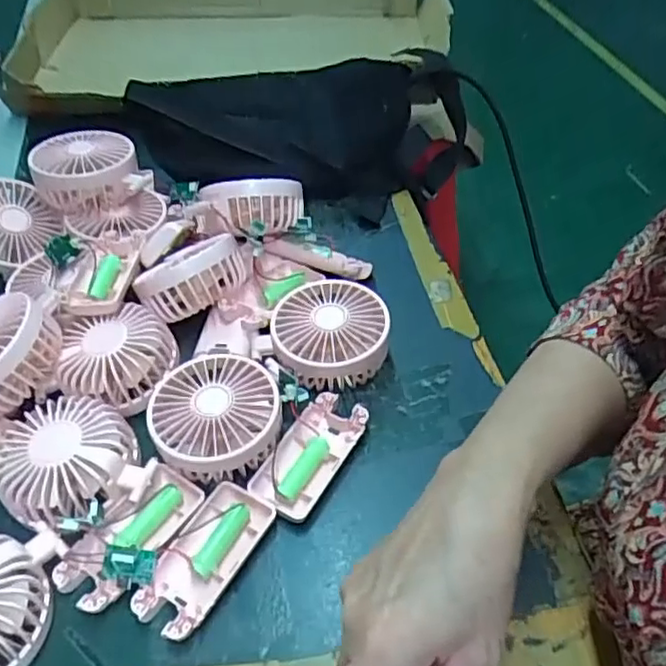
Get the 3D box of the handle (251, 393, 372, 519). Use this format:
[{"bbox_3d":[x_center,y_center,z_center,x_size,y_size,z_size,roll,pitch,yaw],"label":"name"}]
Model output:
[{"bbox_3d":[-0.016,0.081,0.434,0.045,0.015,0.092,24,53,22],"label":"handle"}]

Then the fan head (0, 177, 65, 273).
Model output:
[{"bbox_3d":[-0.281,-0.096,0.559,0.075,0.047,0.088,50,62,-12],"label":"fan head"}]

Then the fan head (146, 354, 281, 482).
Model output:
[{"bbox_3d":[-0.078,0.056,0.435,0.082,0.037,0.085,-7,48,-4],"label":"fan head"}]

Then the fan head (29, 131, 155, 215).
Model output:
[{"bbox_3d":[-0.212,-0.144,0.564,0.093,0.042,0.082,-20,50,-15],"label":"fan head"}]

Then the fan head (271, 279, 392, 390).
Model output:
[{"bbox_3d":[-0.001,0.001,0.484,0.082,0.043,0.087,-3,48,-1],"label":"fan head"}]

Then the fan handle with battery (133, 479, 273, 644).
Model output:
[{"bbox_3d":[-0.077,0.134,0.386,0.044,0.019,0.091,23,52,21],"label":"fan handle with battery"}]

